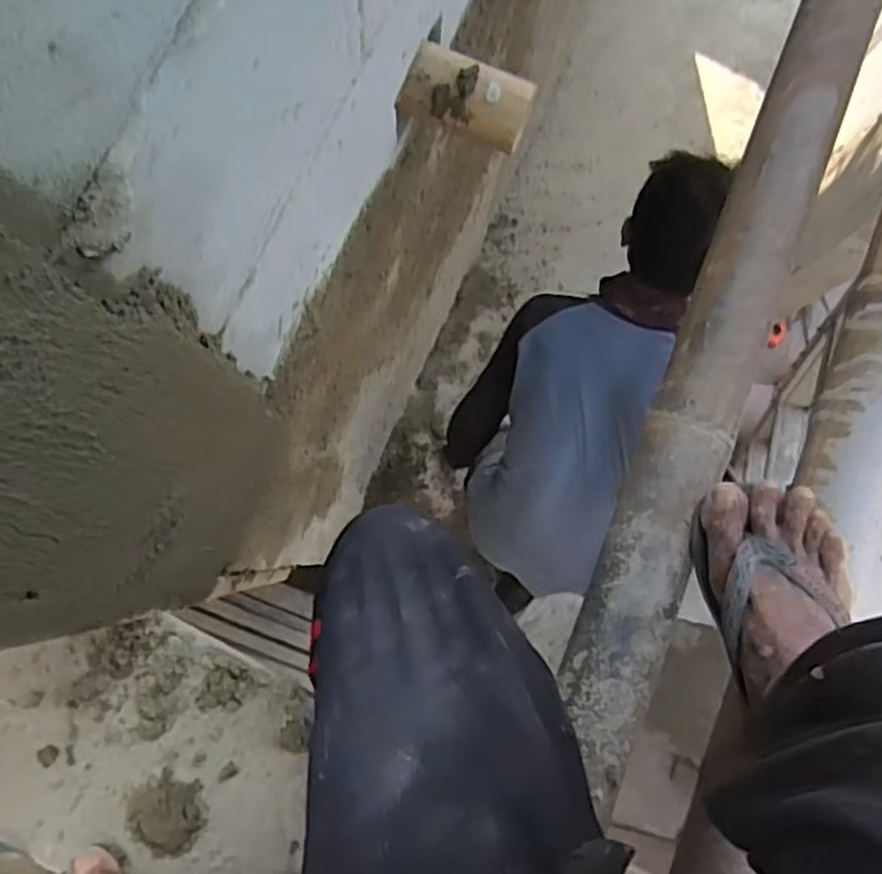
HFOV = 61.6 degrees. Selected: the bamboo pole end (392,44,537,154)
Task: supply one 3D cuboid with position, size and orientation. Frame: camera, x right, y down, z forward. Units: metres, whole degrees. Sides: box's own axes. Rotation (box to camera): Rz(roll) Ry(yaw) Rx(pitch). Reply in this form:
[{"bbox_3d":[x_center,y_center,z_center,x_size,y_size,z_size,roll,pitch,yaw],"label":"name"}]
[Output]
[{"bbox_3d":[0.026,-0.316,0.684,0.117,0.050,0.061,18,80,-1],"label":"bamboo pole end"}]

